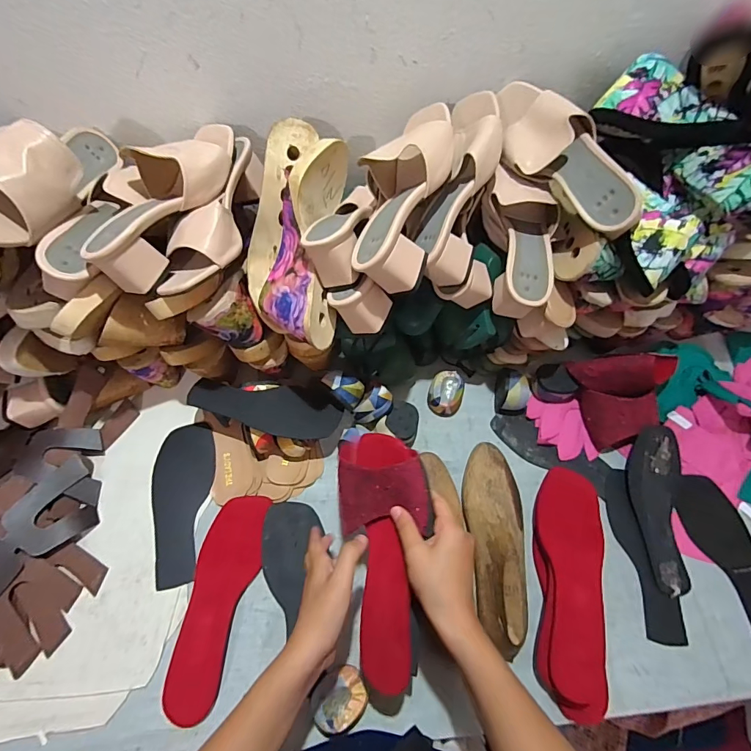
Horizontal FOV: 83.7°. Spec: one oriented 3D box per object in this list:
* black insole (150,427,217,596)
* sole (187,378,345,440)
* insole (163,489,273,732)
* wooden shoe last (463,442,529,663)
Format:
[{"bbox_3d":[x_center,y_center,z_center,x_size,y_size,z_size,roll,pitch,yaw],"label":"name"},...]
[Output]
[{"bbox_3d":[-0.257,0.165,0.560,0.079,0.004,0.206,-8,63,-5],"label":"black insole"},{"bbox_3d":[-0.150,0.048,0.580,0.204,0.017,0.076,3,66,-3],"label":"sole"},{"bbox_3d":[-0.186,0.265,0.500,0.070,0.011,0.234,9,64,-3],"label":"insole"},{"bbox_3d":[0.156,0.199,0.512,0.072,0.077,0.240,0,62,-2],"label":"wooden shoe last"}]

